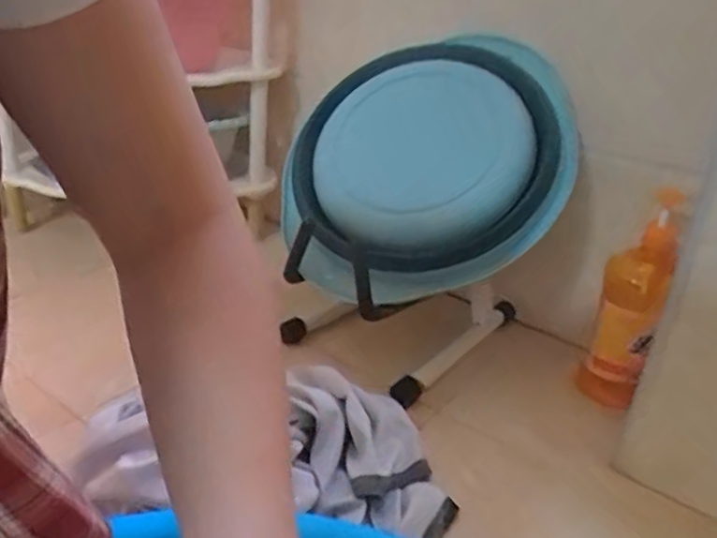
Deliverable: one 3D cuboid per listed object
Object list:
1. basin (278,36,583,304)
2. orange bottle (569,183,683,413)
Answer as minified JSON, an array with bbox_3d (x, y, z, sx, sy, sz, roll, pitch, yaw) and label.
[{"bbox_3d":[0.075,-0.127,0.812,0.352,0.321,0.143,-6,-5,22],"label":"basin"},{"bbox_3d":[0.328,0.046,0.819,0.055,0.271,0.102,12,27,10],"label":"orange bottle"}]

